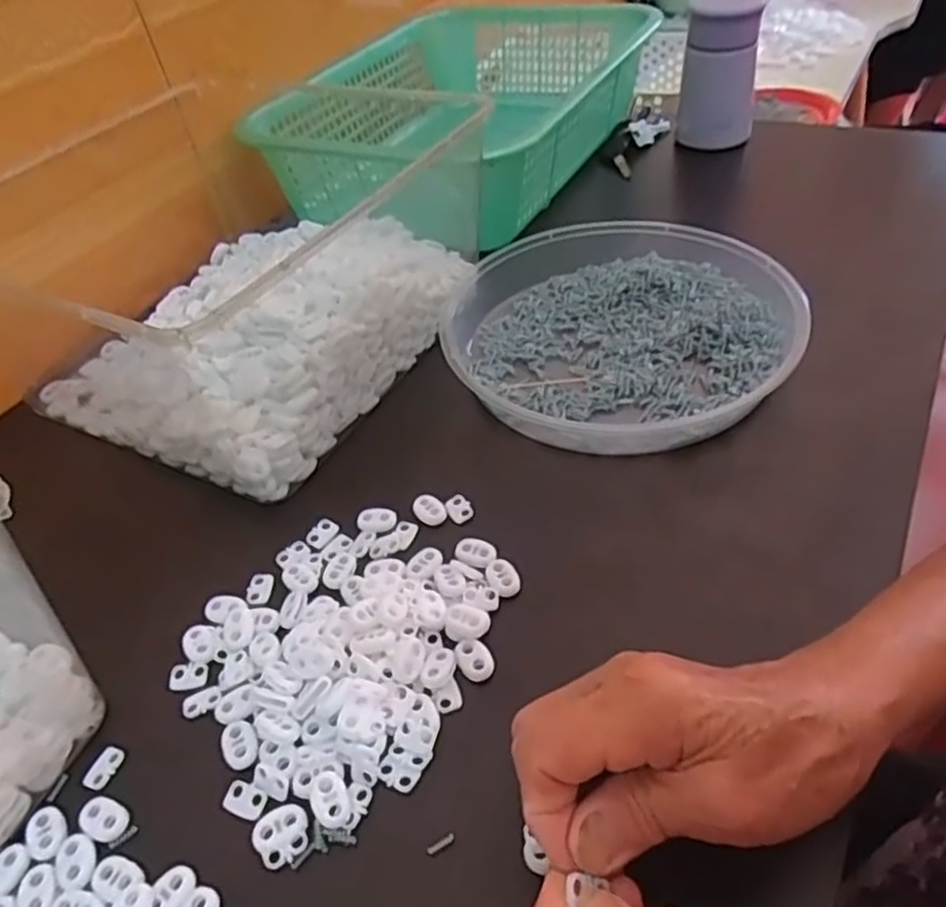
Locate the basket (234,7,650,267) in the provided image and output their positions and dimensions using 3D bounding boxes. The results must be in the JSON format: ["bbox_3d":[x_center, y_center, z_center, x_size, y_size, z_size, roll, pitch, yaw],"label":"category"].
[{"bbox_3d":[-0.008,-0.334,0.705,0.279,0.096,0.391,14,49,22],"label":"basket"}]

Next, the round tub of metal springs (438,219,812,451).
[{"bbox_3d":[0.091,-0.088,0.495,0.227,0.035,0.224,-5,44,4],"label":"round tub of metal springs"}]

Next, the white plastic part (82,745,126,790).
[{"bbox_3d":[-0.170,0.144,0.332,0.012,0.004,0.019,10,48,16],"label":"white plastic part"}]

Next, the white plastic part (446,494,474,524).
[{"bbox_3d":[-0.007,0.032,0.417,0.013,0.004,0.019,-31,50,-22],"label":"white plastic part"}]

